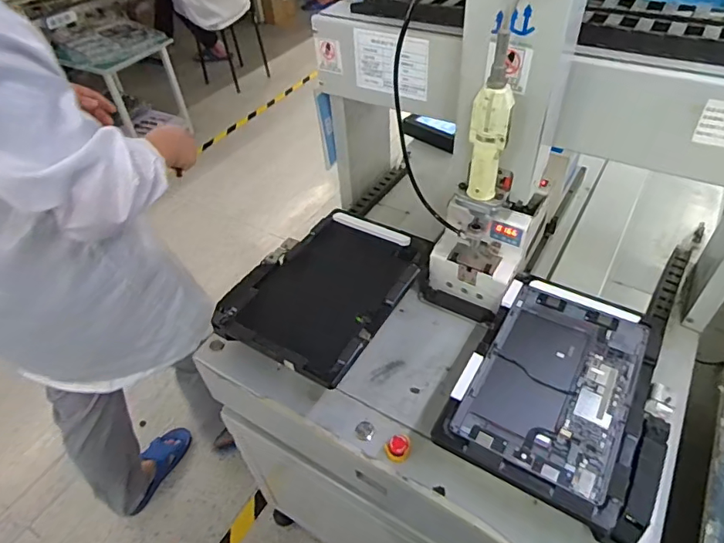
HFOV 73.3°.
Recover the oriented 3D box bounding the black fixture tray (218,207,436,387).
[{"bbox_3d":[-0.050,0.024,0.736,0.218,0.044,0.299,24,52,25],"label":"black fixture tray"}]

